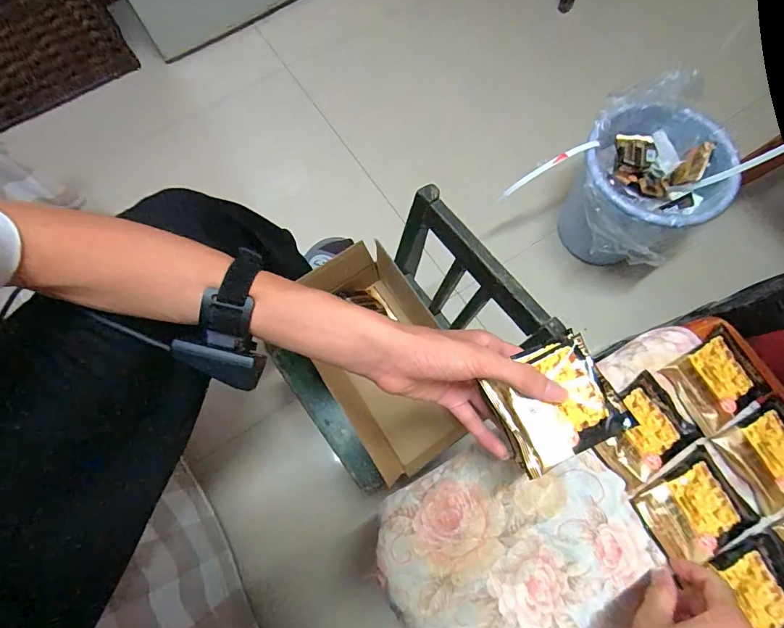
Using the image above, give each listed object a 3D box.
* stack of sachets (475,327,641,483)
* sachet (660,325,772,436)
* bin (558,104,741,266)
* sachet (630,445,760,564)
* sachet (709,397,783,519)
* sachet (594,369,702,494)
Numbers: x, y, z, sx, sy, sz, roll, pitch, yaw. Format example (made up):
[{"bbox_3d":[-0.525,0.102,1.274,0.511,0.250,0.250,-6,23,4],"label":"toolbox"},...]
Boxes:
[{"bbox_3d":[0.121,0.065,0.307,0.082,0.020,0.079,-25,74,-7],"label":"stack of sachets"},{"bbox_3d":[0.323,0.066,0.403,0.086,0.014,0.074,-31,75,-8],"label":"sachet"},{"bbox_3d":[0.467,-0.224,0.830,0.272,0.265,0.248,-40,76,-11],"label":"bin"},{"bbox_3d":[0.279,0.180,0.377,0.091,0.014,0.074,-29,74,-8],"label":"sachet"},{"bbox_3d":[0.361,0.132,0.385,0.088,0.011,0.074,-28,74,-8],"label":"sachet"},{"bbox_3d":[0.242,0.113,0.395,0.095,0.014,0.074,-33,75,-9],"label":"sachet"}]

